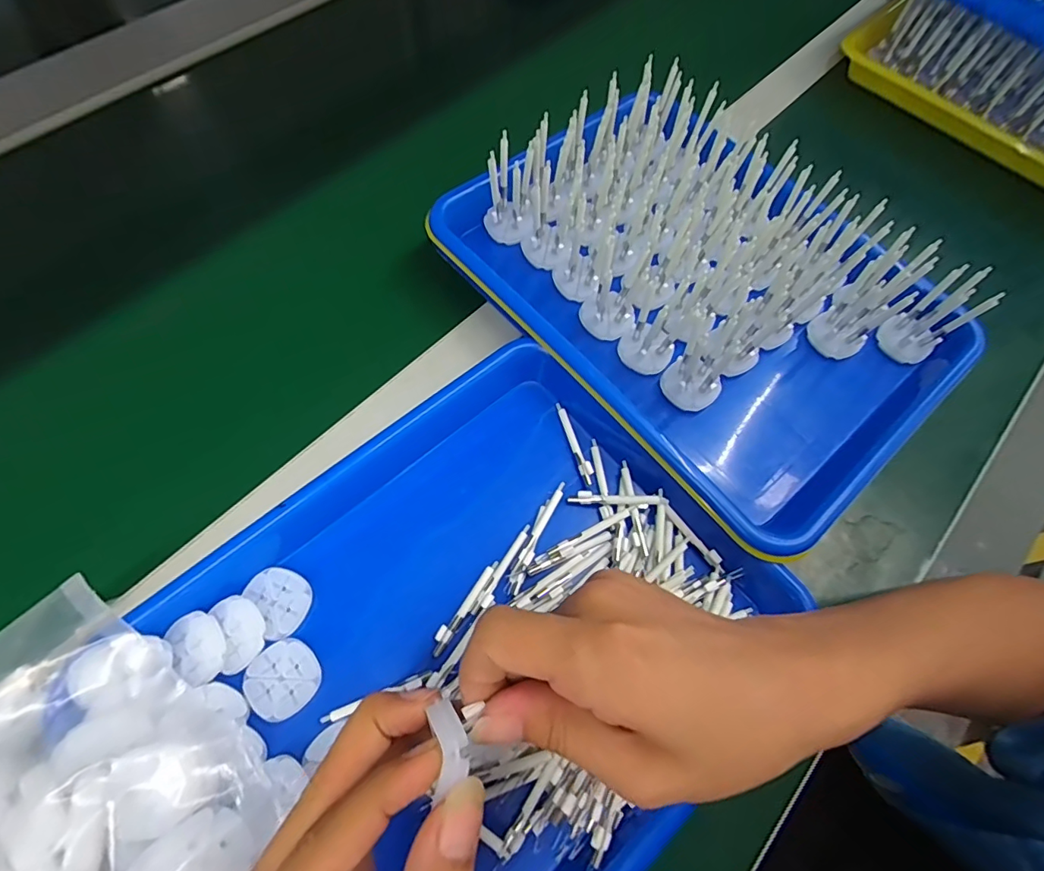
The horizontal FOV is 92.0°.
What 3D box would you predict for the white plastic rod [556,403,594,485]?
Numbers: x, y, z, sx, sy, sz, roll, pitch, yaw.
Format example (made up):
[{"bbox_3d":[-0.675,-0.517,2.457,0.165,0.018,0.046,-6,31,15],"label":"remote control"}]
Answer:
[{"bbox_3d":[0.033,0.004,0.324,0.007,0.008,0.058,-17,69,-10],"label":"white plastic rod"}]

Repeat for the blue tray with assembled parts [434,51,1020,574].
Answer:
[{"bbox_3d":[0.125,-0.111,0.351,0.249,0.058,0.338,-39,74,-17],"label":"blue tray with assembled parts"}]

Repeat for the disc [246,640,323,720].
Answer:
[{"bbox_3d":[-0.125,0.127,0.263,0.034,0.004,0.035,5,61,-10],"label":"disc"}]

